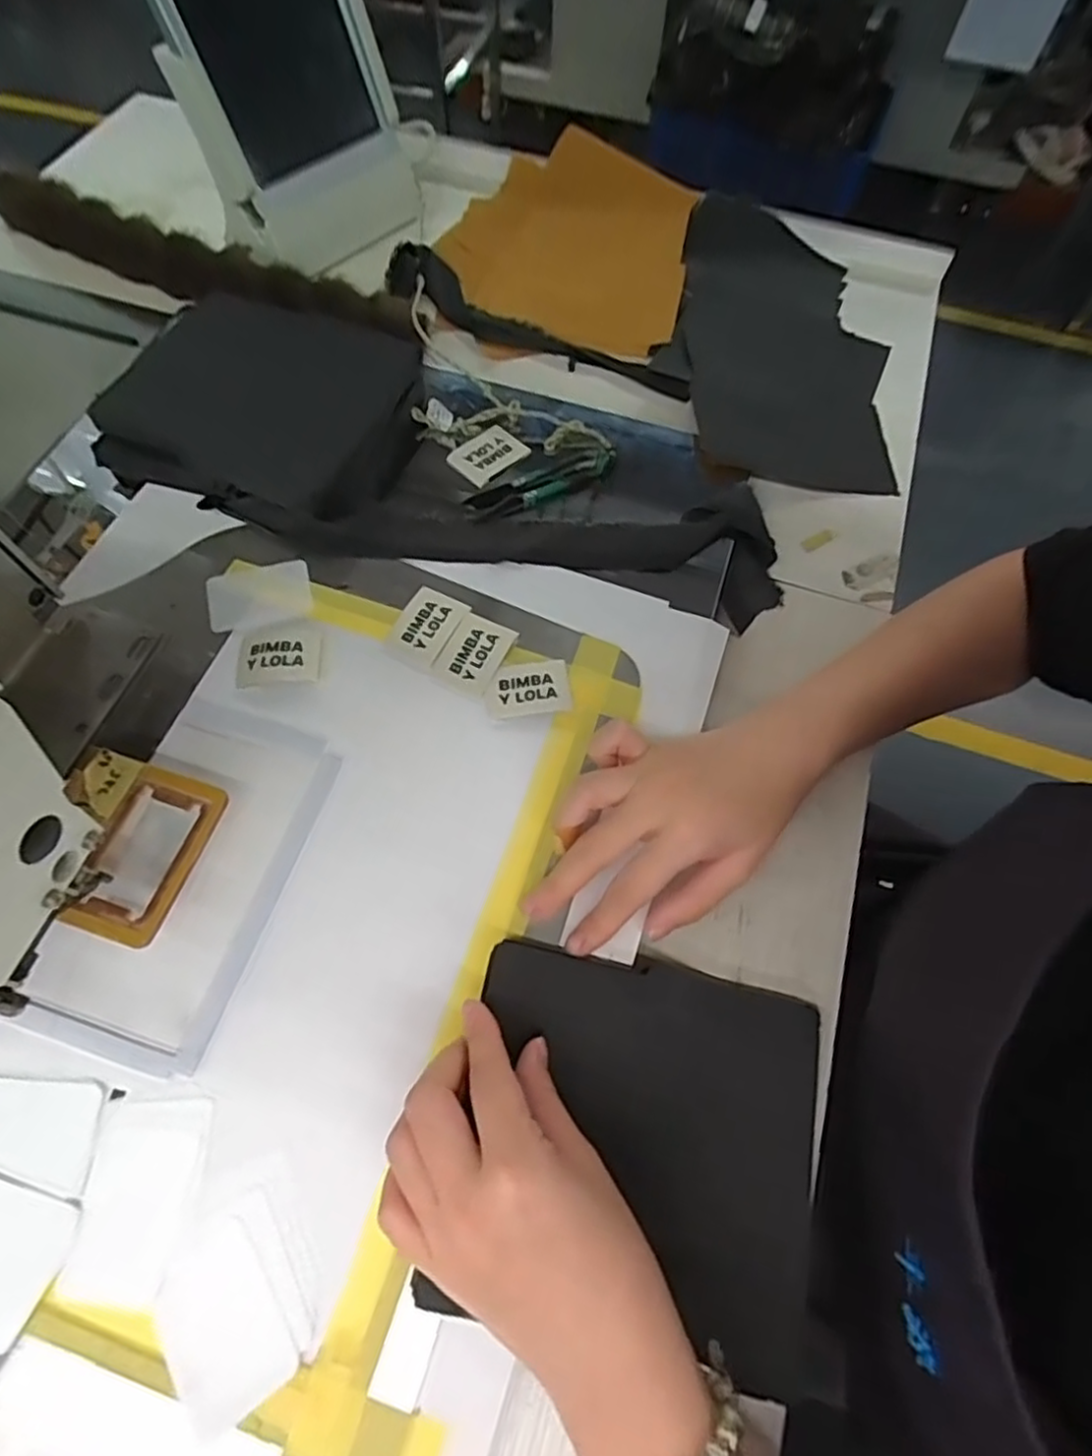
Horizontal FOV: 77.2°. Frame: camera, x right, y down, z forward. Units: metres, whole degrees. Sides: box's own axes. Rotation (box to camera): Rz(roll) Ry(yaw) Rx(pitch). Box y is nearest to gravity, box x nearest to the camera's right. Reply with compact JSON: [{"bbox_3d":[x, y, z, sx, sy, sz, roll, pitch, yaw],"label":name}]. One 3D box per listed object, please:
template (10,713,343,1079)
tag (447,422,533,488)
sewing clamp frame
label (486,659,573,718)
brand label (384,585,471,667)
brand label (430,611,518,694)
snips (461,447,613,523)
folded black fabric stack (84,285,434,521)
[{"bbox_3d":[-0.179,0.074,0.345,0.094,0.007,0.168,15,66,4],"label":"template"},{"bbox_3d":[-0.040,-0.190,0.474,0.037,0.004,0.048,42,76,12],"label":"tag"},{"bbox_3d":[-0.193,0.060,0.330,0.051,0.008,0.079,18,65,5],"label":"sewing clamp frame"},{"bbox_3d":[-0.010,-0.023,0.394,0.047,0.004,0.034,-6,64,-5],"label":"label"},{"bbox_3d":[-0.072,-0.063,0.412,0.037,0.004,0.048,26,66,11],"label":"brand label"},{"bbox_3d":[-0.042,-0.045,0.405,0.035,0.004,0.046,24,66,10],"label":"brand label"},{"bbox_3d":[0.000,-0.164,0.463,0.109,0.007,0.029,-21,67,-12],"label":"snips"},{"bbox_3d":[-0.188,-0.218,0.456,0.174,0.052,0.157,17,65,6],"label":"folded black fabric stack"}]

